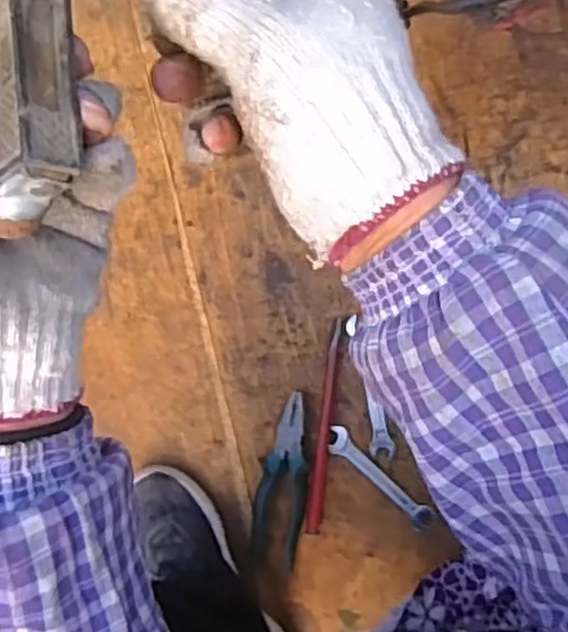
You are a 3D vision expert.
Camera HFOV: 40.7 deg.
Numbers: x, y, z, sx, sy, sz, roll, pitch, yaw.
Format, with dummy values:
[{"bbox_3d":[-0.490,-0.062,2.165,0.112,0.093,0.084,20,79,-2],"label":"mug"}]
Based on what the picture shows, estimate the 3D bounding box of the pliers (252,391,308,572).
[{"bbox_3d":[0.001,0.177,0.829,0.055,0.024,0.184,11,85,9],"label":"pliers"}]

